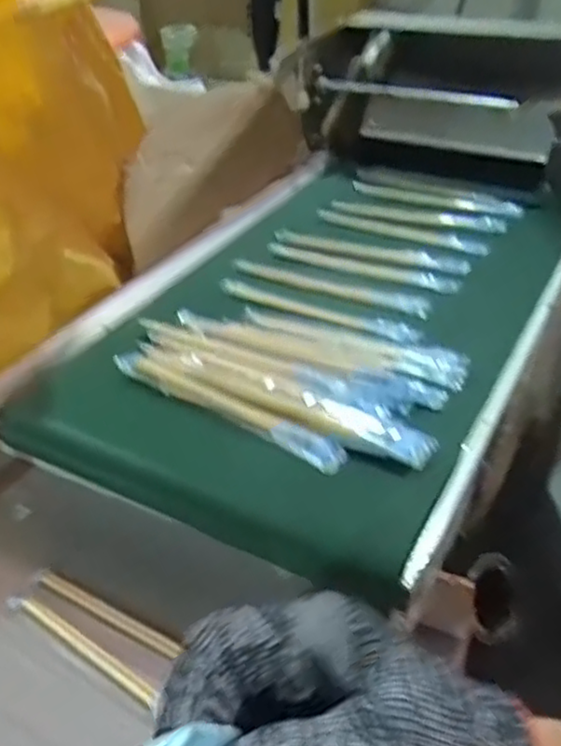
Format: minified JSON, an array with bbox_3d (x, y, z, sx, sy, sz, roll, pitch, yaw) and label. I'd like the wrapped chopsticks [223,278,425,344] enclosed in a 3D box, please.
[{"bbox_3d":[0.037,-0.065,0.722,0.229,0.011,0.034,19,42,26],"label":"wrapped chopsticks"}]

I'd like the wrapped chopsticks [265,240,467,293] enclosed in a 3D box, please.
[{"bbox_3d":[0.088,-0.120,0.791,0.229,0.011,0.035,18,41,25],"label":"wrapped chopsticks"}]

